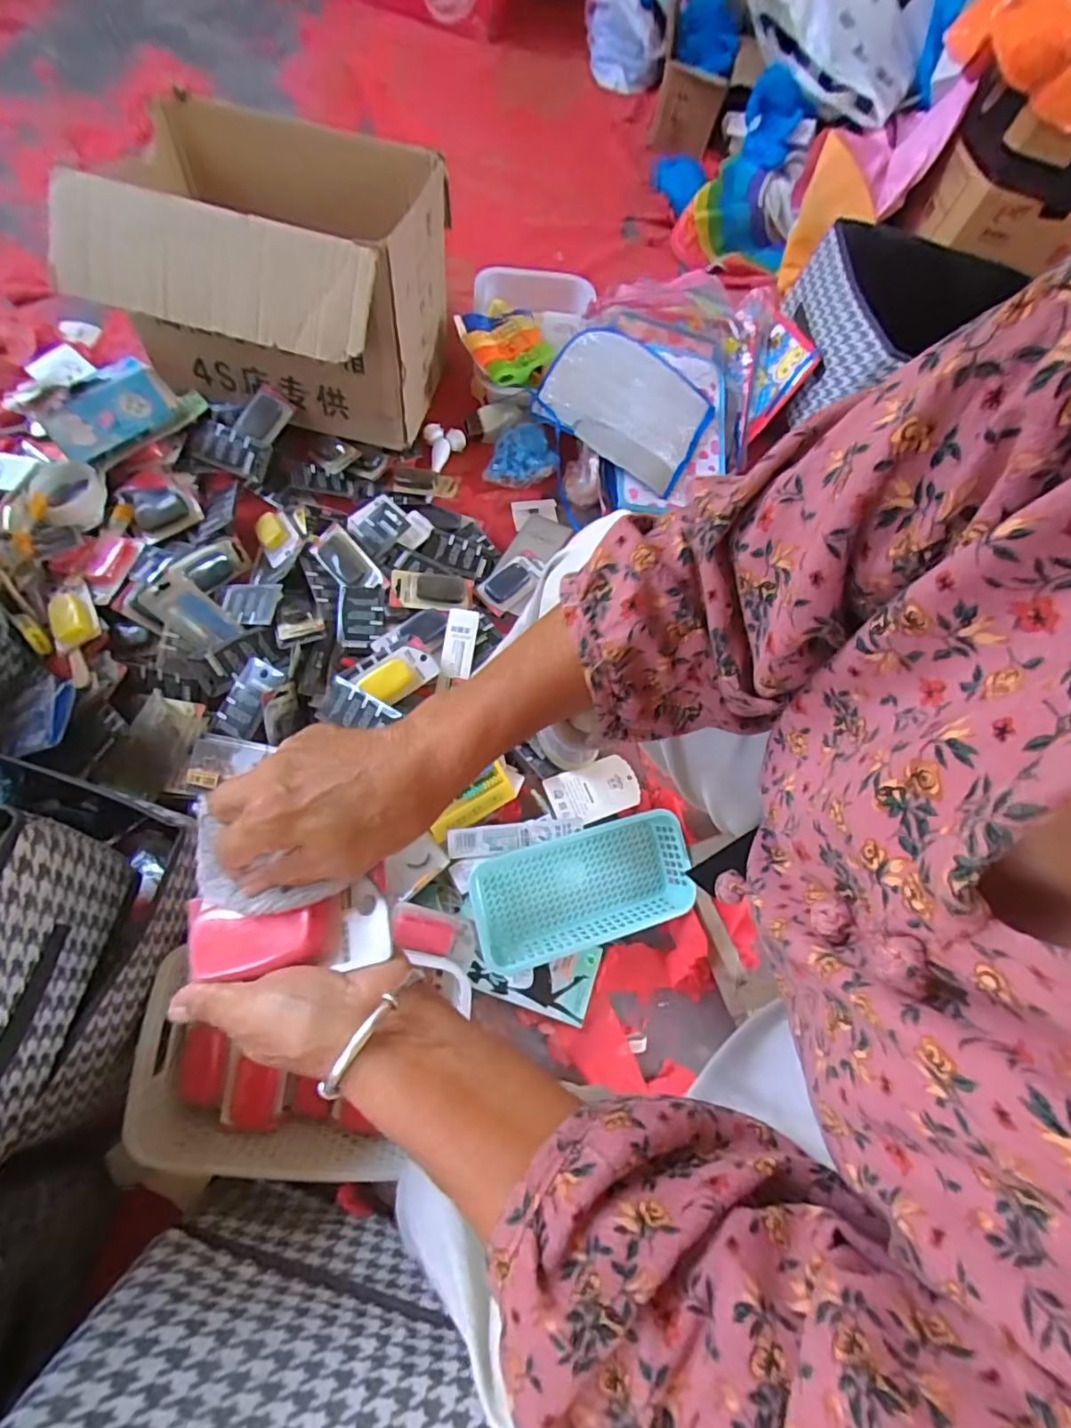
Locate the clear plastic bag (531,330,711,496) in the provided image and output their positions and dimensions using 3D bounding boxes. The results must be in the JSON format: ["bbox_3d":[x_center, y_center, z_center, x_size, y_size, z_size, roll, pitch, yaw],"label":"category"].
[{"bbox_3d":[0.146,-0.494,0.906,0.257,0.024,0.204,32,78,-7],"label":"clear plastic bag"}]

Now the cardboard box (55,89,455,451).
[{"bbox_3d":[-0.339,-0.567,0.768,0.372,0.282,0.304,11,64,3],"label":"cardboard box"}]

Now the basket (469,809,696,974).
[{"bbox_3d":[0.059,0.211,0.692,0.266,0.069,0.132,-15,65,-10],"label":"basket"}]

